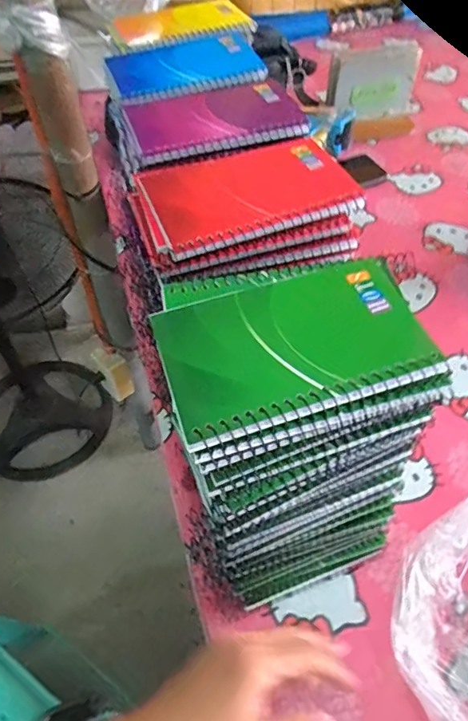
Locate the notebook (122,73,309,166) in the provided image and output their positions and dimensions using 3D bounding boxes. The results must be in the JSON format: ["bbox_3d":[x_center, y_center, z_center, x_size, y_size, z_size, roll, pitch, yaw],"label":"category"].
[{"bbox_3d":[-0.017,-0.197,0.407,0.131,0.010,0.100,-15,53,-9],"label":"notebook"}]

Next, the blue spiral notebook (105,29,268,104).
[{"bbox_3d":[-0.044,-0.267,0.460,0.141,0.011,0.092,-17,53,-11],"label":"blue spiral notebook"}]

